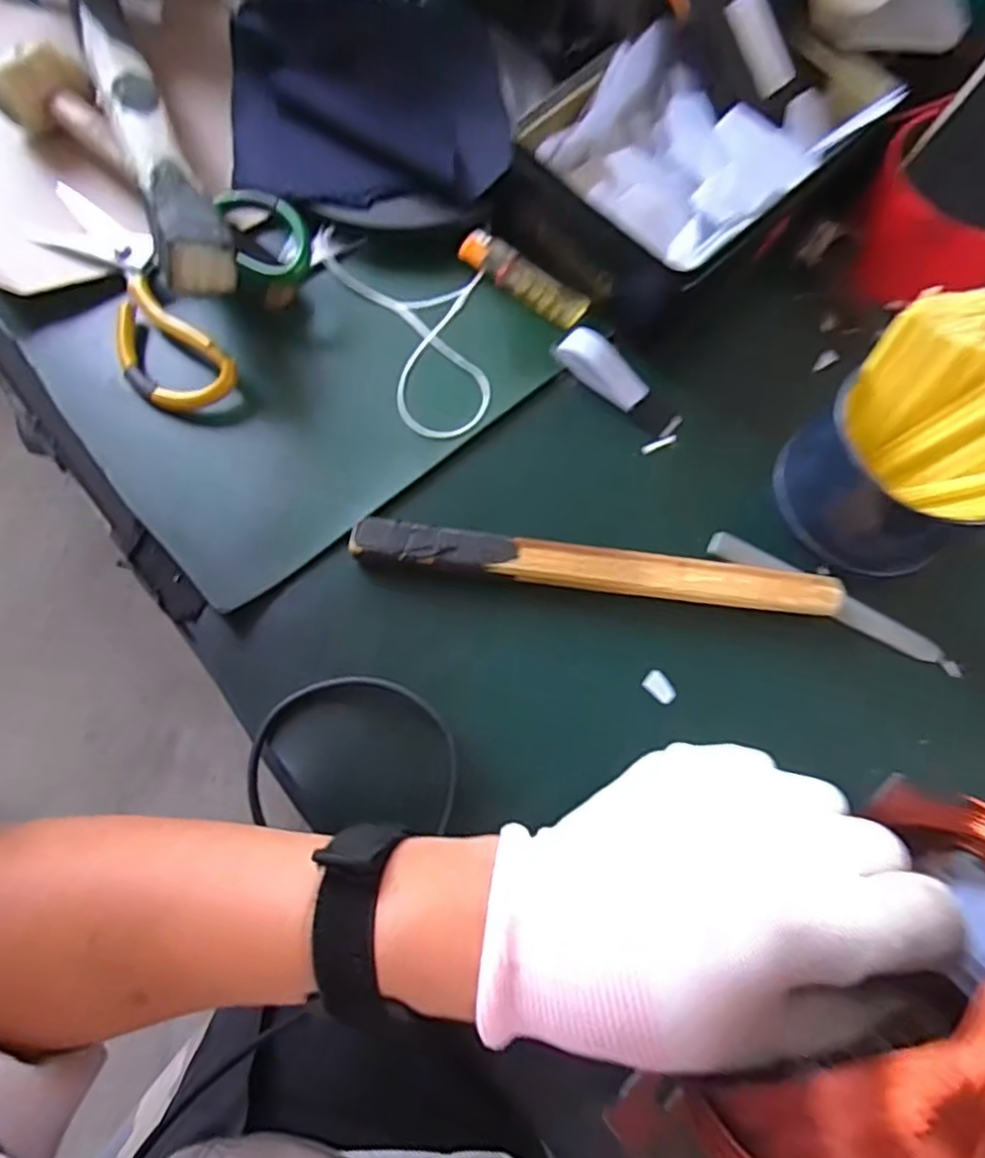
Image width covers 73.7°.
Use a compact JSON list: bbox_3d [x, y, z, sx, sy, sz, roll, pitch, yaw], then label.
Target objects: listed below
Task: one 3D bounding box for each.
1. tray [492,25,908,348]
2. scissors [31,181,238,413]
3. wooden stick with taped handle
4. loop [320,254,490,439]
[{"bbox_3d":[0.131,-0.269,0.413,0.241,0.060,0.149,-42,78,-12],"label":"tray"},{"bbox_3d":[-0.223,-0.176,0.400,0.056,0.013,0.191,-36,77,-10],"label":"scissors"},{"bbox_3d":[0.055,-0.005,0.355,0.255,0.019,0.022,7,73,2],"label":"wooden stick with taped handle"},{"bbox_3d":[-0.038,-0.158,0.406,0.084,0.004,0.151,-25,75,-8],"label":"loop"}]

